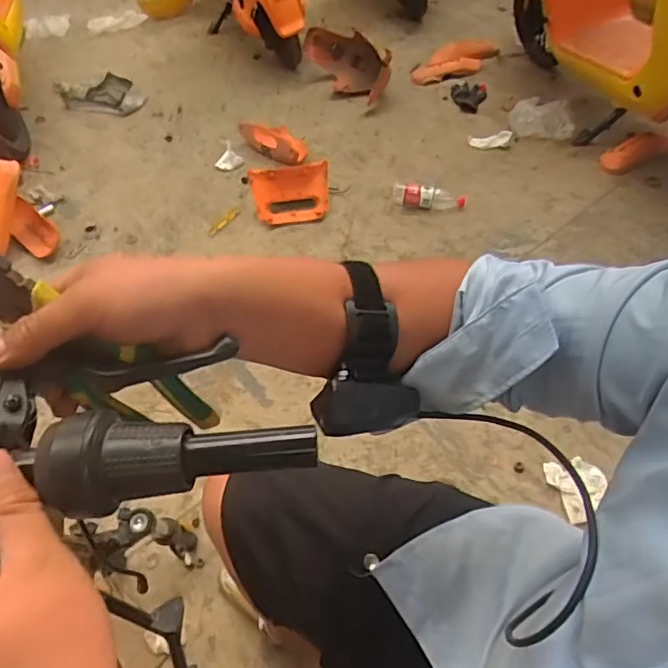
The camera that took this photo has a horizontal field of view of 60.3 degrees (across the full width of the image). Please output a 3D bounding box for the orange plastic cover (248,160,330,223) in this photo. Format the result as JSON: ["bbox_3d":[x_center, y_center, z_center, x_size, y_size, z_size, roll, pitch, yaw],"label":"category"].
[{"bbox_3d":[-0.132,-0.449,1.808,0.242,0.105,0.177,-11,50,-6],"label":"orange plastic cover"}]

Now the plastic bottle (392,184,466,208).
[{"bbox_3d":[0.294,-0.430,1.786,0.229,0.075,0.072,6,50,8],"label":"plastic bottle"}]

